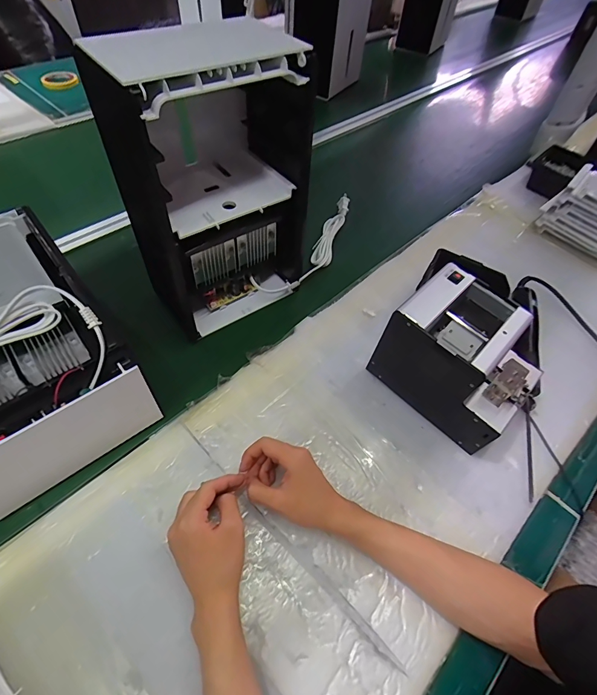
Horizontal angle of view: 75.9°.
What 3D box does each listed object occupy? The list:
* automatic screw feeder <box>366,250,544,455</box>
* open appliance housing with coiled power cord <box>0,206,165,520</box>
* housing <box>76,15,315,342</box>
[{"bbox_3d":[0.208,0.008,0.501,0.196,0.146,0.129,39,60,21],"label":"automatic screw feeder"},{"bbox_3d":[-0.373,-0.007,0.480,0.233,0.138,0.353,-33,63,-25],"label":"open appliance housing with coiled power cord"},{"bbox_3d":[-0.110,-0.204,0.525,0.219,0.336,0.153,-29,61,-23],"label":"housing"}]

